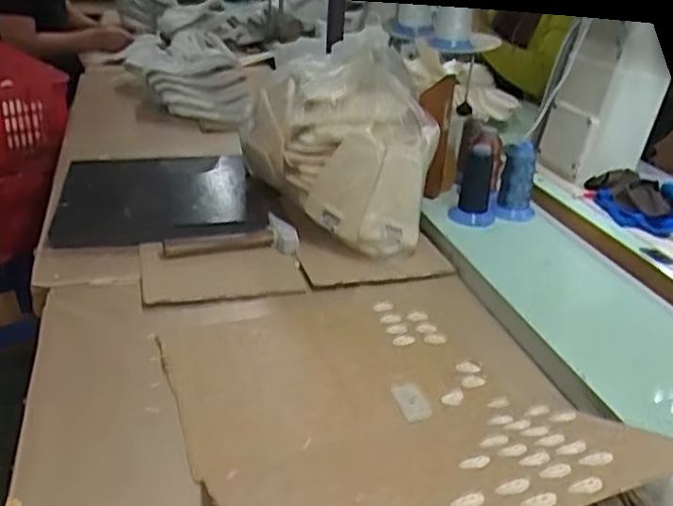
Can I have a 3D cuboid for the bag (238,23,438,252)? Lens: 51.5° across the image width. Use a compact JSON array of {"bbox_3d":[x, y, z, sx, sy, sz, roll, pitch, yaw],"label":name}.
[{"bbox_3d":[-0.001,-0.153,1.033,0.269,0.240,0.270,-1,27,-6],"label":"bag"}]

